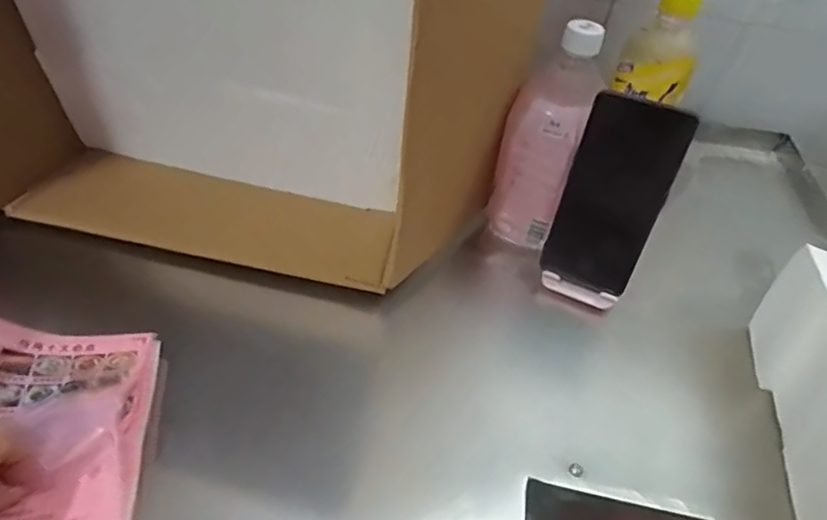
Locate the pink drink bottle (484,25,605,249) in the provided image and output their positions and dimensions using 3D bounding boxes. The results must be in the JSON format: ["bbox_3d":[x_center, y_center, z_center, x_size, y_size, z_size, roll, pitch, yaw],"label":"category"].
[{"bbox_3d":[0.115,-0.103,0.473,0.071,0.193,0.078,14,44,7],"label":"pink drink bottle"}]

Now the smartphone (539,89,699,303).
[{"bbox_3d":[0.163,-0.048,0.431,0.075,0.160,0.006,20,30,14],"label":"smartphone"}]

